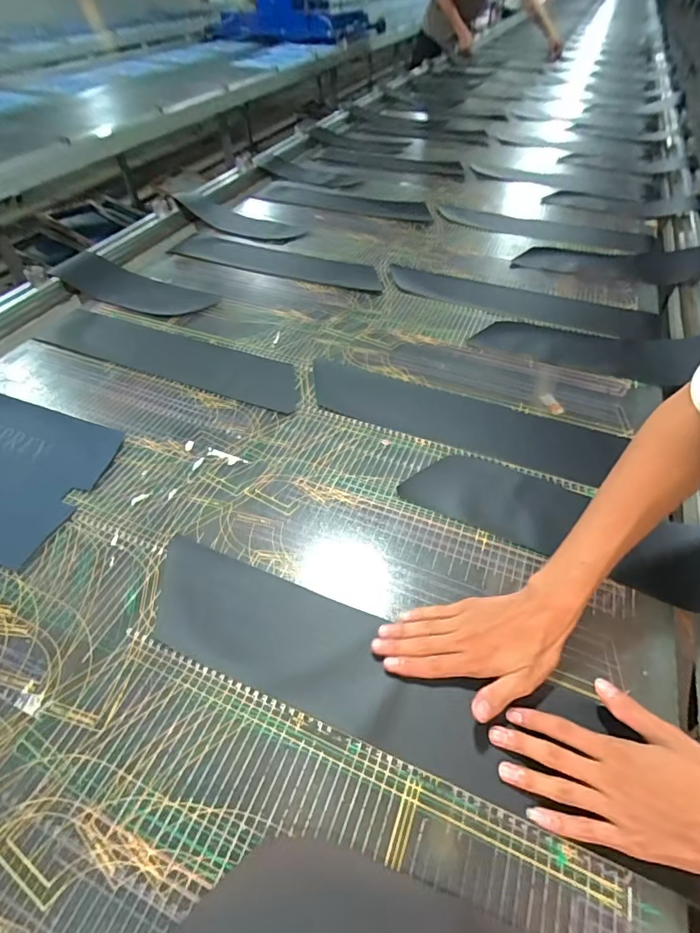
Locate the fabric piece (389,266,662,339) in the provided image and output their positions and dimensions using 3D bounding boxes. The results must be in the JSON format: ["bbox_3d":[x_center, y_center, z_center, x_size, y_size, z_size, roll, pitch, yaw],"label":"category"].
[{"bbox_3d":[0.357,-0.355,0.936,0.551,0.013,0.141,16,52,14],"label":"fabric piece"}]

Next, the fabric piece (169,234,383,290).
[{"bbox_3d":[-0.177,-0.481,1.020,0.517,0.008,0.155,17,53,14],"label":"fabric piece"}]

